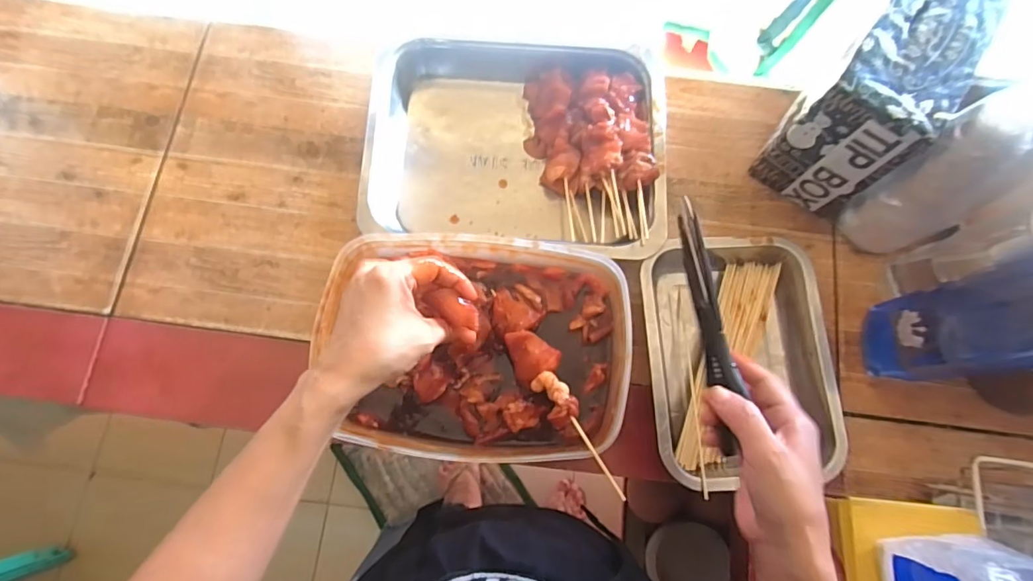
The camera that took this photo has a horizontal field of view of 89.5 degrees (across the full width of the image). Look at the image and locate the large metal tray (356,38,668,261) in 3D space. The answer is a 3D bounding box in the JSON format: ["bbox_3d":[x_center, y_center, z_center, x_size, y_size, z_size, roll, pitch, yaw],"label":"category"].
[{"bbox_3d":[0.002,-0.183,0.619,0.331,0.071,0.276,4,75,0],"label":"large metal tray"}]

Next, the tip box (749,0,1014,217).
[{"bbox_3d":[0.385,-0.211,0.563,0.111,0.169,0.199,37,77,8],"label":"tip box"}]

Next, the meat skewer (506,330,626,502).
[{"bbox_3d":[0.043,0.102,0.460,0.038,0.018,0.167,-29,60,-9],"label":"meat skewer"}]

